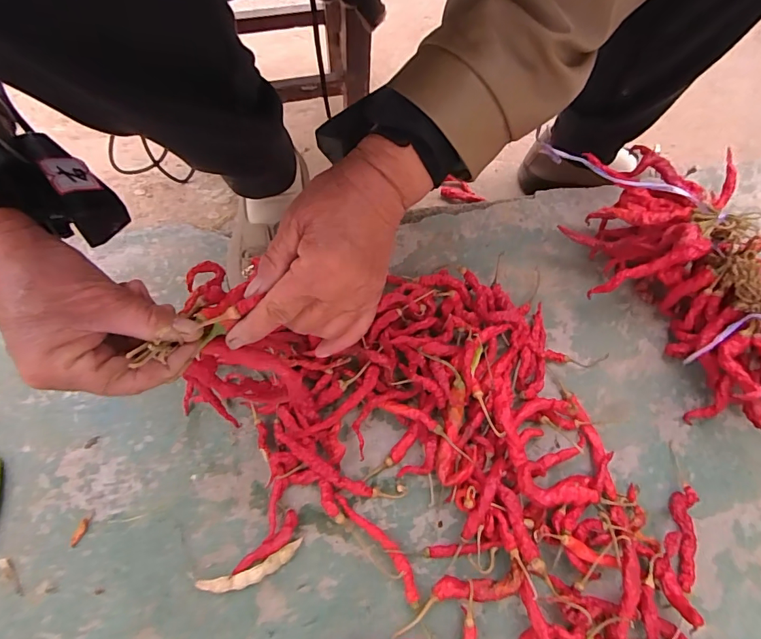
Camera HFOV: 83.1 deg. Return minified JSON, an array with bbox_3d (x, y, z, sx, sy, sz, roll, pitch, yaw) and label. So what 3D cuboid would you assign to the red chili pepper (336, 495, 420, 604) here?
[{"bbox_3d":[-0.001,0.182,0.352,0.017,0.011,0.099,-37,72,-14],"label":"red chili pepper"}]

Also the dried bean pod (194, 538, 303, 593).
[{"bbox_3d":[-0.102,0.201,0.343,0.080,0.014,0.017,-19,68,-7],"label":"dried bean pod"}]

